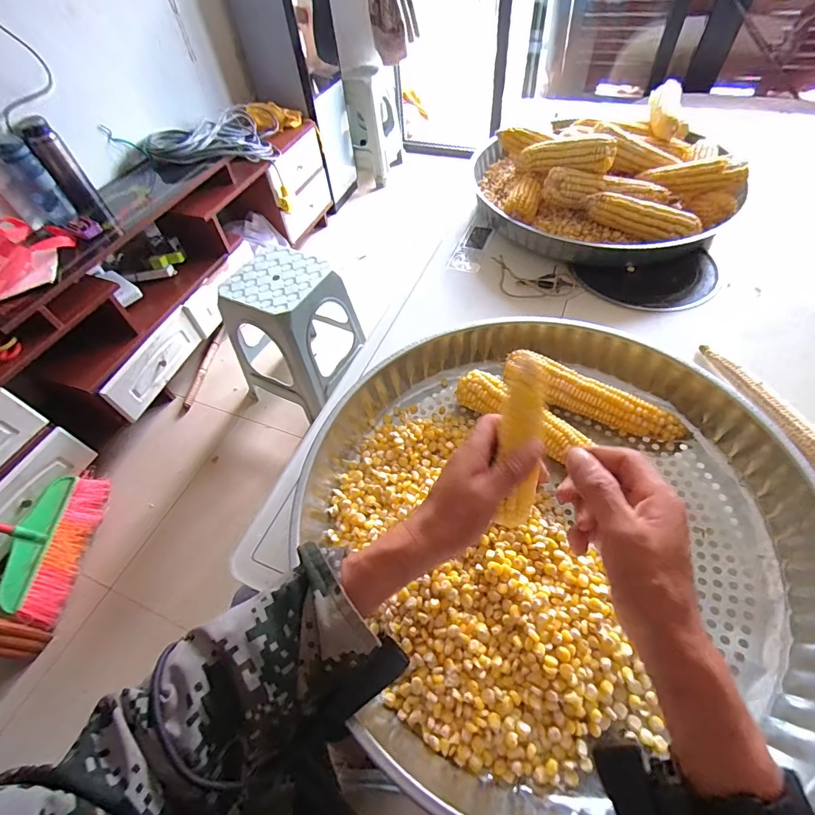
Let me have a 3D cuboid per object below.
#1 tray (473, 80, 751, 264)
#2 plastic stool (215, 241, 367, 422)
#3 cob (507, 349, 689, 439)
[{"bbox_3d":[0.346,-0.412,0.719,0.410,0.131,0.375,-2,55,3],"label":"tray"},{"bbox_3d":[-0.363,-0.233,1.264,0.306,0.372,0.301,27,61,21],"label":"plastic stool"},{"bbox_3d":[0.223,-0.011,0.497,0.213,0.043,0.039,24,60,19],"label":"cob"}]

